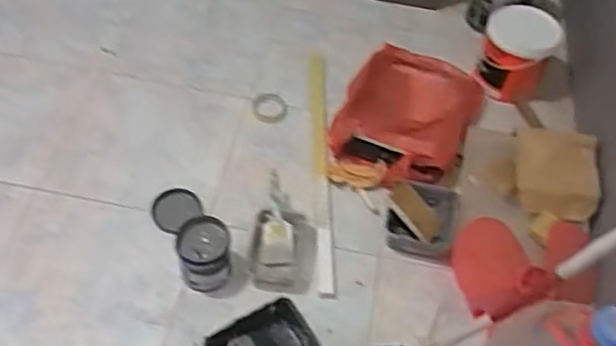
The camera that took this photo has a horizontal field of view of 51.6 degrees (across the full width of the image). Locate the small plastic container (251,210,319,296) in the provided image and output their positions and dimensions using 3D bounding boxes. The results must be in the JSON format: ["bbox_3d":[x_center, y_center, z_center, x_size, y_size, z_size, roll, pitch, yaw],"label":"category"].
[{"bbox_3d":[-0.054,0.171,1.402,0.146,0.045,0.185,7,53,3],"label":"small plastic container"}]

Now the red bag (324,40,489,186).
[{"bbox_3d":[0.252,-0.158,1.652,0.332,0.080,0.439,25,56,15],"label":"red bag"}]

